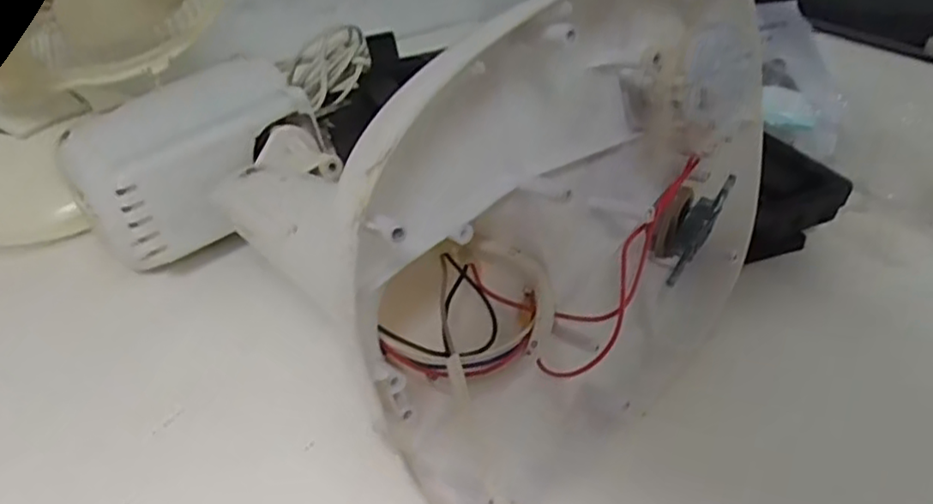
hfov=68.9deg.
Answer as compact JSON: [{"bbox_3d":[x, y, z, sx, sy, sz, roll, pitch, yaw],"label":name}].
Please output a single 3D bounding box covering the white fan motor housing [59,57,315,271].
[{"bbox_3d":[-0.164,-0.057,0.410,0.131,0.074,0.073,-32,45,-32],"label":"white fan motor housing"}]

